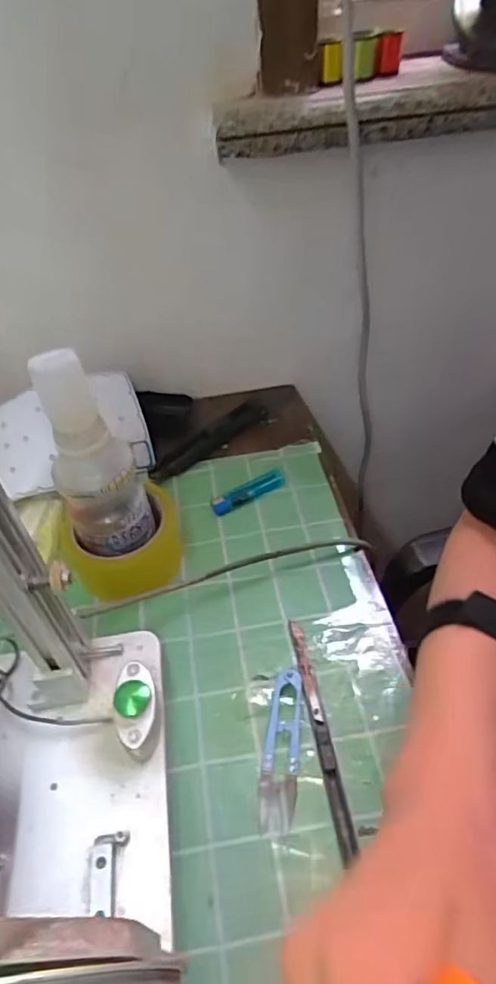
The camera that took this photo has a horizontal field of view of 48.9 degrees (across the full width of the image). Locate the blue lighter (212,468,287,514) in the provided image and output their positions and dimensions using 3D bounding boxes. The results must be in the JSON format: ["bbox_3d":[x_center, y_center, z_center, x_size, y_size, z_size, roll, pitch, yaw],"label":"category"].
[{"bbox_3d":[0.000,-0.001,0.540,0.082,0.012,0.022,-26,50,-19],"label":"blue lighter"}]

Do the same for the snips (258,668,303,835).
[{"bbox_3d":[0.023,0.172,0.372,0.024,0.008,0.105,4,47,9],"label":"snips"}]

